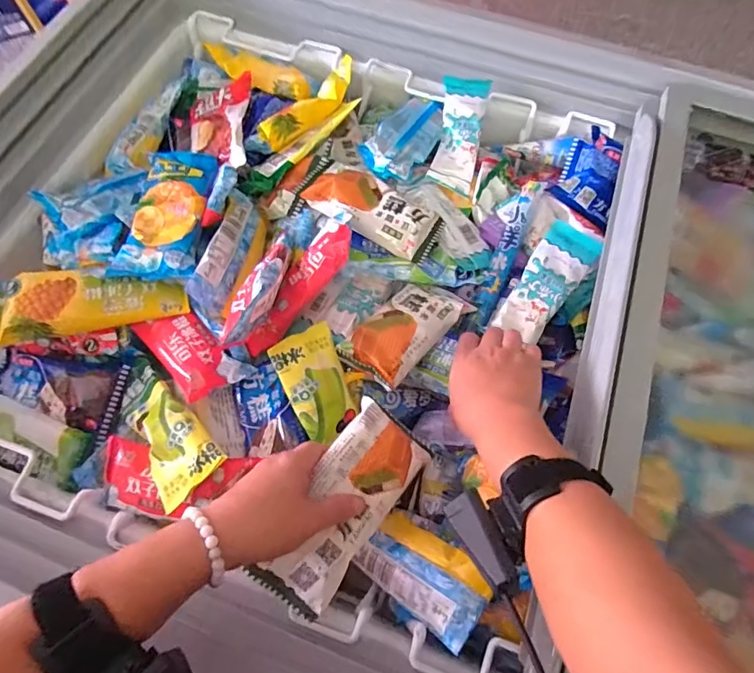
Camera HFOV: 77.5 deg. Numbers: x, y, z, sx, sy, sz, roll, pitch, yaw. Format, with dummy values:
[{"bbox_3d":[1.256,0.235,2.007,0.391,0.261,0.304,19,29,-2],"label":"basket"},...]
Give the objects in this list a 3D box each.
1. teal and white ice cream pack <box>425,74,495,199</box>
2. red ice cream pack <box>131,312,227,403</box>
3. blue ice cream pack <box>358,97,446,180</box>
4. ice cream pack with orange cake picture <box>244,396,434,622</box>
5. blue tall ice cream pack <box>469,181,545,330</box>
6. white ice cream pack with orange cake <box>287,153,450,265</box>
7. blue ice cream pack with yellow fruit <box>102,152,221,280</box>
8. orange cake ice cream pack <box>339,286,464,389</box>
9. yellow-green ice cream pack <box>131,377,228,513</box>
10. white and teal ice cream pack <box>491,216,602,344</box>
[{"bbox_3d":[0.109,-0.269,0.623,0.059,0.025,0.157,9,85,3],"label":"teal and white ice cream pack"},{"bbox_3d":[-0.209,0.012,0.508,0.060,0.038,0.123,-41,74,-16],"label":"red ice cream pack"},{"bbox_3d":[0.041,-0.266,0.625,0.077,0.034,0.141,37,72,13],"label":"blue ice cream pack"},{"bbox_3d":[-0.028,0.143,0.398,0.075,0.026,0.169,42,67,-6],"label":"ice cream pack with orange cake picture"},{"bbox_3d":[0.152,-0.104,0.553,0.038,0.030,0.187,20,68,7],"label":"blue tall ice cream pack"},{"bbox_3d":[-0.009,-0.161,0.572,0.177,0.029,0.095,25,69,9],"label":"white ice cream pack with orange cake"},{"bbox_3d":[-0.248,-0.152,0.556,0.084,0.018,0.184,1,67,0],"label":"blue ice cream pack with yellow fruit"},{"bbox_3d":[0.030,-0.012,0.512,0.072,0.019,0.134,39,72,14],"label":"orange cake ice cream pack"},{"bbox_3d":[-0.207,0.106,0.464,0.124,0.023,0.066,36,82,29],"label":"yellow-green ice cream pack"},{"bbox_3d":[0.193,-0.064,0.533,0.061,0.017,0.149,35,79,13],"label":"white and teal ice cream pack"}]

